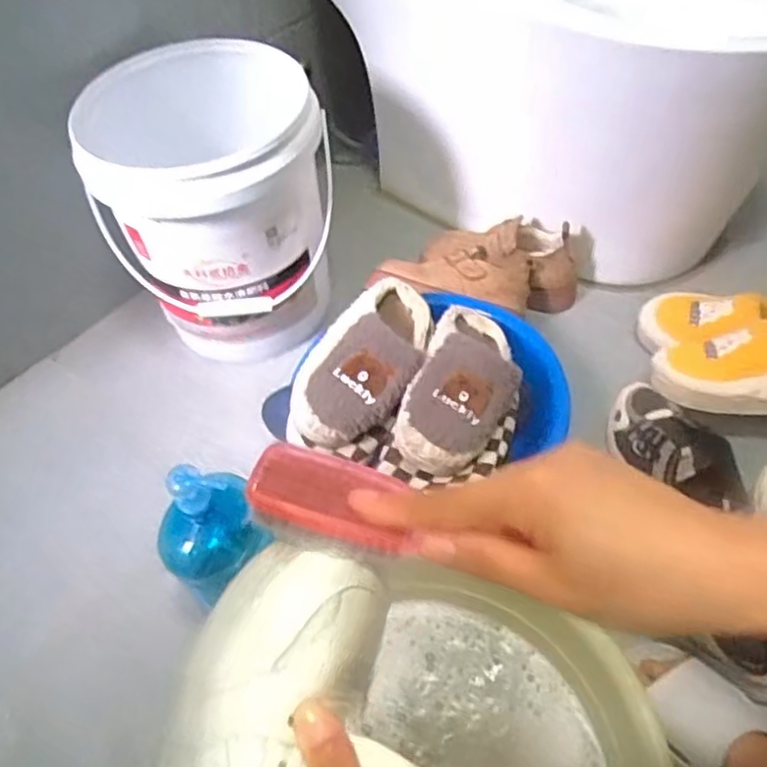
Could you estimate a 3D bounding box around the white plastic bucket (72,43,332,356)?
[{"bbox_3d":[-0.216,-0.233,0.950,0.291,0.329,0.265,-1,53,3],"label":"white plastic bucket"}]

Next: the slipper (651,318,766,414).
[{"bbox_3d":[0.463,-0.017,0.839,0.236,0.059,0.108,6,52,10],"label":"slipper"}]

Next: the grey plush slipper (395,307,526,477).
[{"bbox_3d":[0.095,-0.007,0.784,0.113,0.066,0.238,14,54,16],"label":"grey plush slipper"}]

